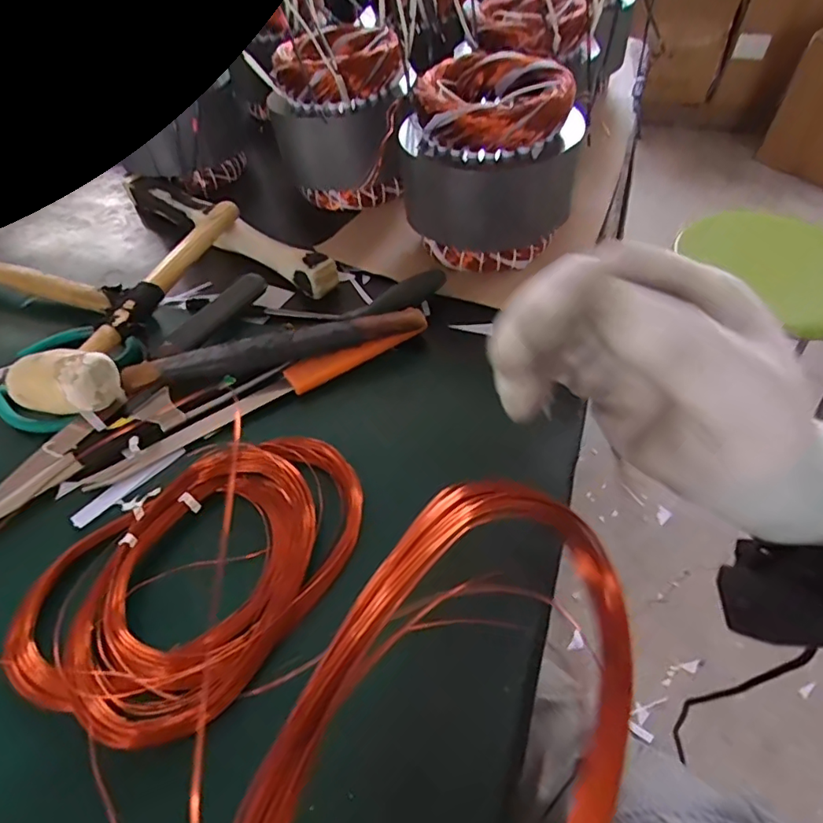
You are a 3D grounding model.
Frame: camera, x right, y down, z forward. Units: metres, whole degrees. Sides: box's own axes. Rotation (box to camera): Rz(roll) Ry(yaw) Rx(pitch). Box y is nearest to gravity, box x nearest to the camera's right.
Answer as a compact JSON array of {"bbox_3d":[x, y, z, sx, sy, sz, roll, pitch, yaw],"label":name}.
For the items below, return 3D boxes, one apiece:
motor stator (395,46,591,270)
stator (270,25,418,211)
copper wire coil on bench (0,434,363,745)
[{"bbox_3d":[0.066,-0.221,0.485,0.143,0.135,0.130,-7,51,-3],"label":"motor stator"},{"bbox_3d":[-0.073,-0.316,0.580,0.142,0.144,0.126,-11,51,-6],"label":"stator"},{"bbox_3d":[-0.125,0.083,0.316,0.141,0.017,0.194,25,56,22],"label":"copper wire coil on bench"}]

